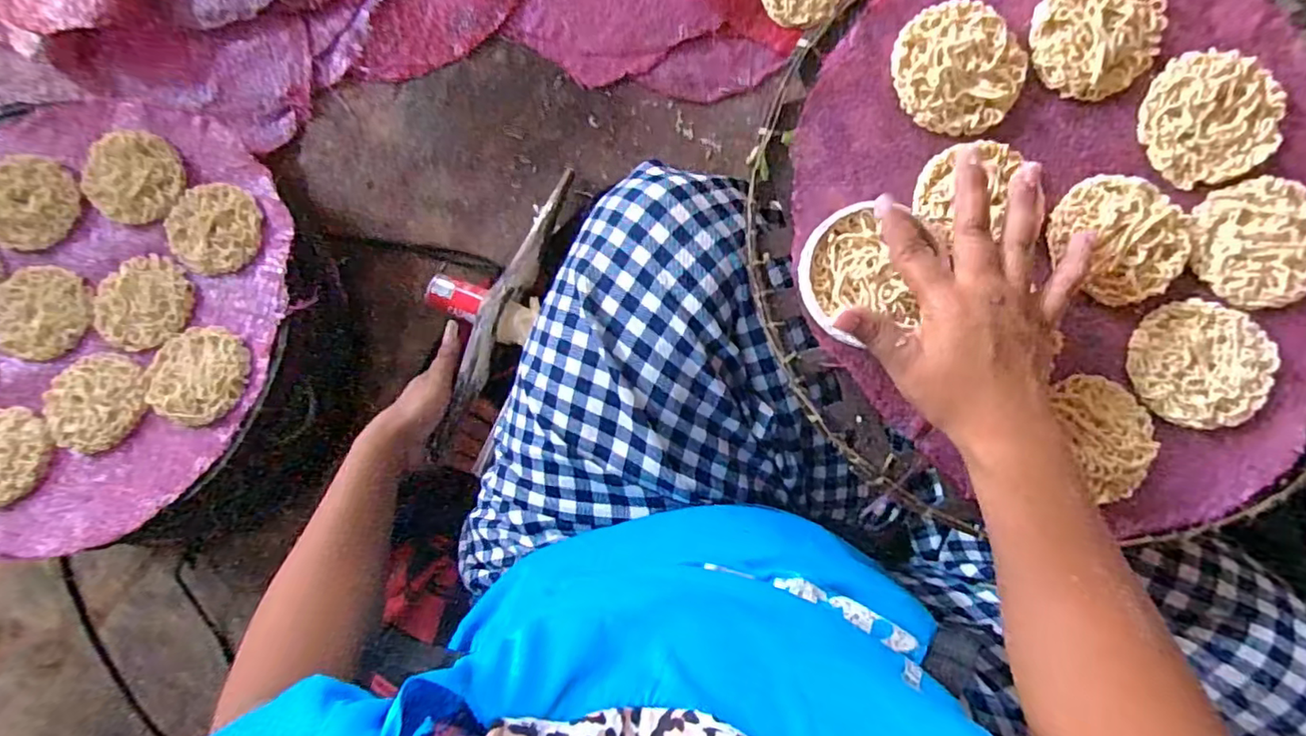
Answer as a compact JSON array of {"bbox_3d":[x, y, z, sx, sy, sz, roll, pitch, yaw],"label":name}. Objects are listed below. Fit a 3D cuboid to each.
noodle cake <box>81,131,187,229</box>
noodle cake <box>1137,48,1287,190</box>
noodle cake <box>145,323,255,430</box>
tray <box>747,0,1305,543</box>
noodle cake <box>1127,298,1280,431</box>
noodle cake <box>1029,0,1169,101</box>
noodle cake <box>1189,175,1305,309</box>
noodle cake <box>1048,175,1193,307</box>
[{"bbox_3d":[-0.427,-0.157,0.491,0.076,0.012,0.072,0,88,2],"label":"noodle cake"},{"bbox_3d":[0.335,-0.151,0.361,0.074,0.012,0.075,0,88,2],"label":"noodle cake"},{"bbox_3d":[-0.360,0.005,0.474,0.070,0.010,0.076,25,78,-3],"label":"noodle cake"},{"bbox_3d":[0.253,-0.088,0.361,0.374,0.036,0.351,0,94,0],"label":"tray"},{"bbox_3d":[0.330,-0.002,0.362,0.073,0.019,0.074,0,94,0],"label":"noodle cake"},{"bbox_3d":[0.268,-0.203,0.361,0.077,0.010,0.071,0,94,0],"label":"noodle cake"},{"bbox_3d":[0.366,-0.075,0.360,0.071,0.015,0.077,0,88,2],"label":"noodle cake"},{"bbox_3d":[0.283,-0.078,0.366,0.075,0.014,0.073,0,88,2],"label":"noodle cake"}]

